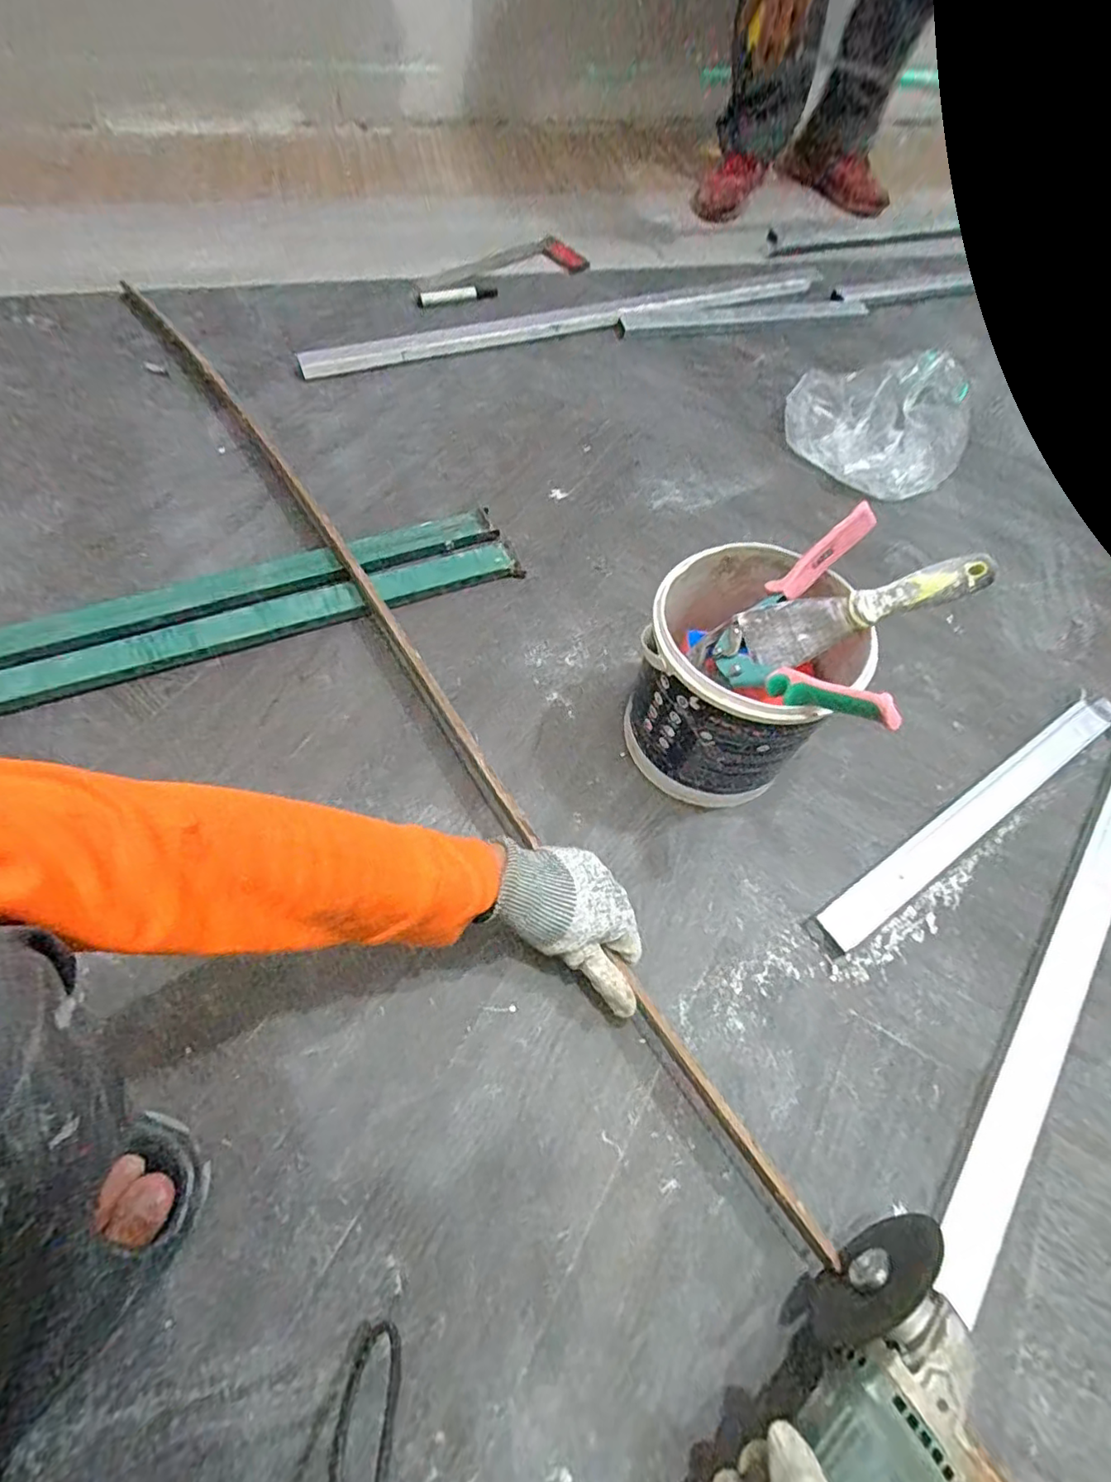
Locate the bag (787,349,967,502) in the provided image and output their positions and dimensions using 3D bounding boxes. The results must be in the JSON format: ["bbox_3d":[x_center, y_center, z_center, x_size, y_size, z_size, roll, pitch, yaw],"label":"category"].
[{"bbox_3d":[0.459,-0.460,0.864,0.249,0.077,0.208,23,64,9],"label":"bag"}]

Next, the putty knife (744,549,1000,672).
[{"bbox_3d":[0.251,-0.108,0.495,0.186,0.024,0.048,-18,62,16],"label":"putty knife"}]

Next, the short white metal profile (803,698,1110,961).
[{"bbox_3d":[0.427,0.076,0.619,0.444,0.017,0.041,-30,68,-17],"label":"short white metal profile"}]

